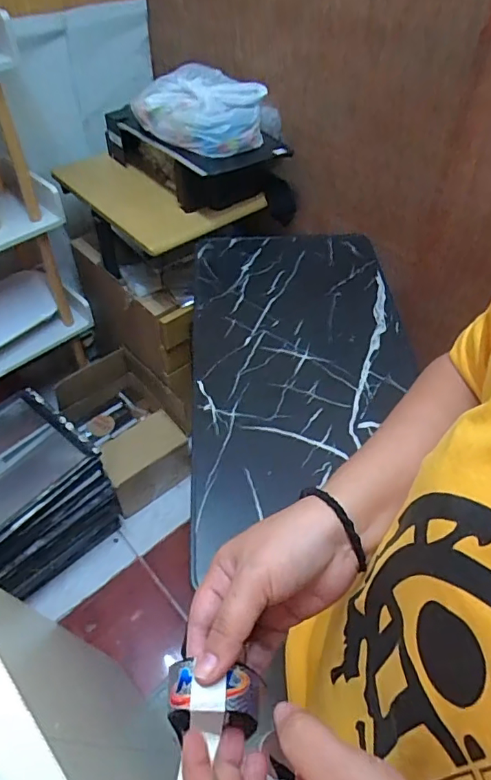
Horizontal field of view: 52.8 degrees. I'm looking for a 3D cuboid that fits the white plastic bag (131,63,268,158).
[{"bbox_3d":[-0.095,-0.618,1.094,0.238,0.088,0.257,-26,55,-21],"label":"white plastic bag"}]

